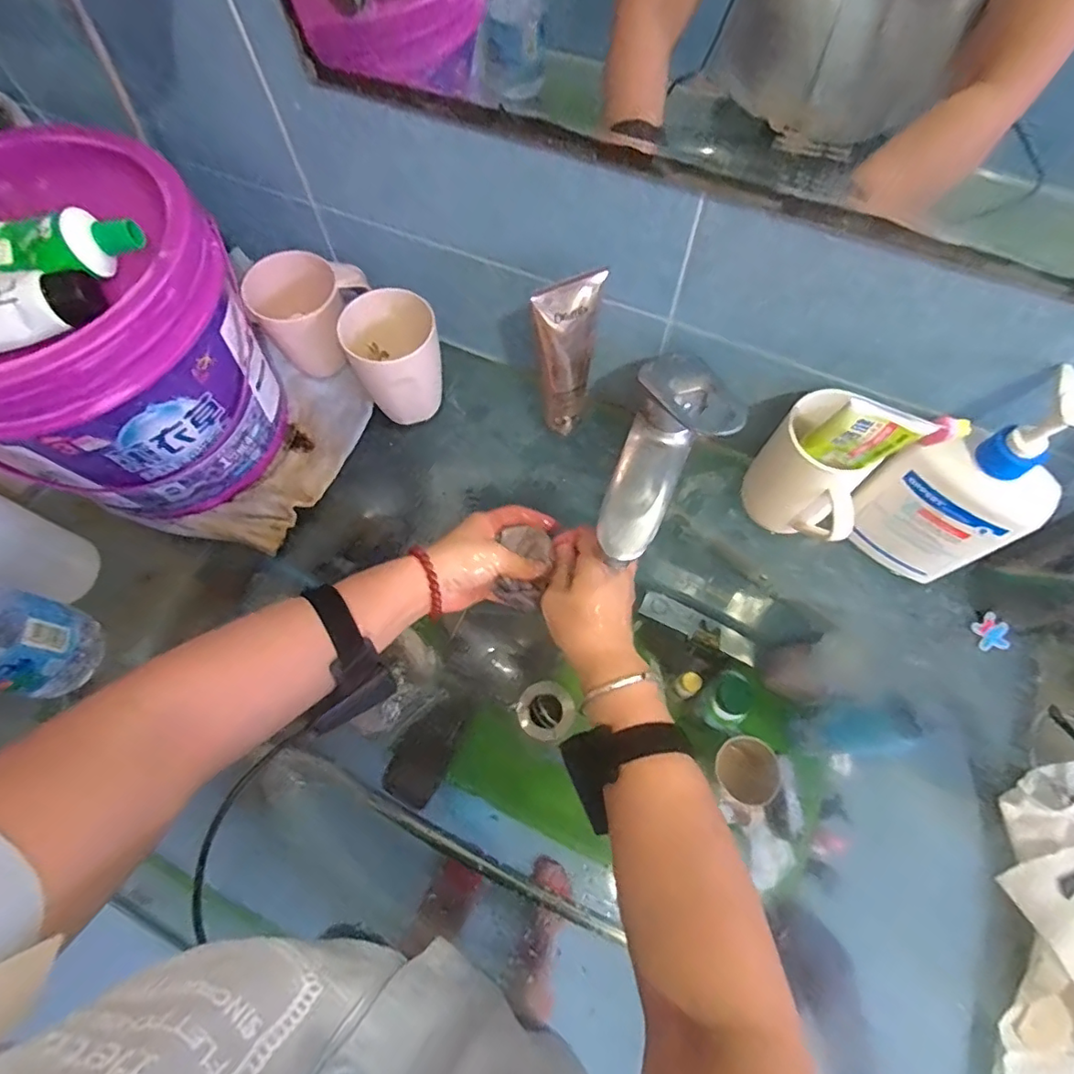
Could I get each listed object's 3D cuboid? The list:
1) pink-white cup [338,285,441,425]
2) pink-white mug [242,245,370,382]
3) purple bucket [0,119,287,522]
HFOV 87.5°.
[{"bbox_3d":[-0.120,-0.153,0.500,0.073,0.106,0.081,-35,71,-13],"label":"pink-white cup"},{"bbox_3d":[-0.202,-0.204,0.513,0.094,0.081,0.073,-31,70,-12],"label":"pink-white mug"},{"bbox_3d":[-0.322,-0.153,0.441,0.190,0.195,0.231,-30,70,-11],"label":"purple bucket"}]

